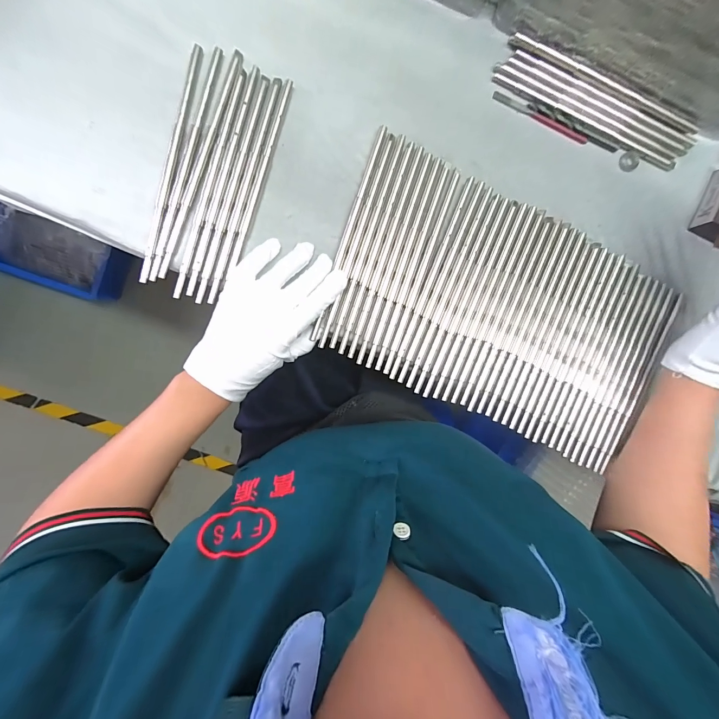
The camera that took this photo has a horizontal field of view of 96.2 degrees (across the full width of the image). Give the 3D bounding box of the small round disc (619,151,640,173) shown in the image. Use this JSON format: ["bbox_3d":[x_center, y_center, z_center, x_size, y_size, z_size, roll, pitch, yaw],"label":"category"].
[{"bbox_3d":[0.284,-0.209,0.340,0.021,0.005,0.018,-20,95,-5],"label":"small round disc"}]

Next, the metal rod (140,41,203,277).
[{"bbox_3d":[-0.168,-0.172,0.286,0.010,0.004,0.209,14,91,-7],"label":"metal rod"}]

